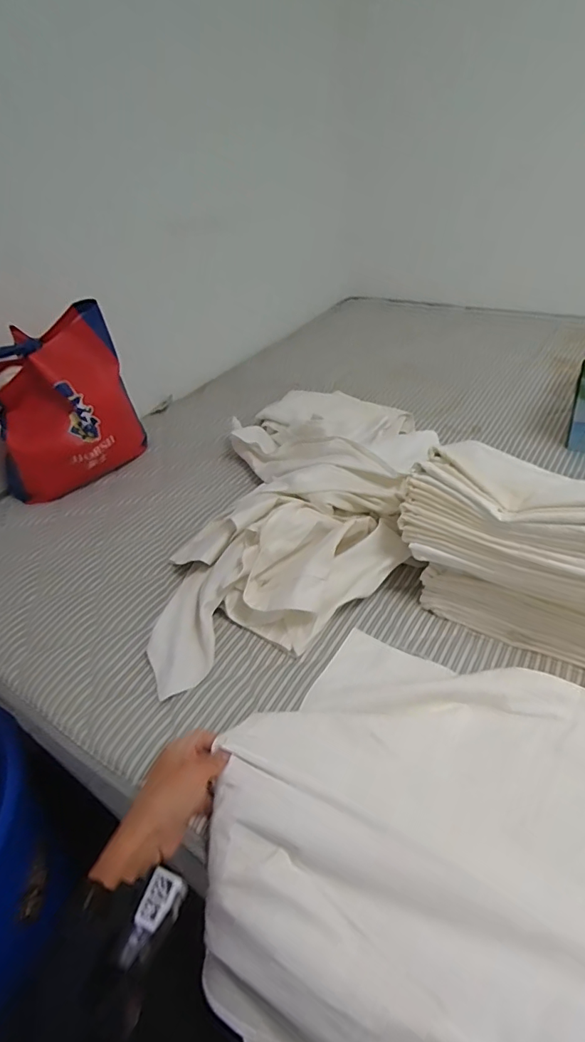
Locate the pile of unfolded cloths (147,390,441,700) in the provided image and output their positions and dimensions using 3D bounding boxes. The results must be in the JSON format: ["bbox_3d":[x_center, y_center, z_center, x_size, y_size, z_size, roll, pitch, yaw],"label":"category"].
[{"bbox_3d":[0.026,-0.053,0.856,0.338,0.109,0.726,3,40,12],"label":"pile of unfolded cloths"}]

